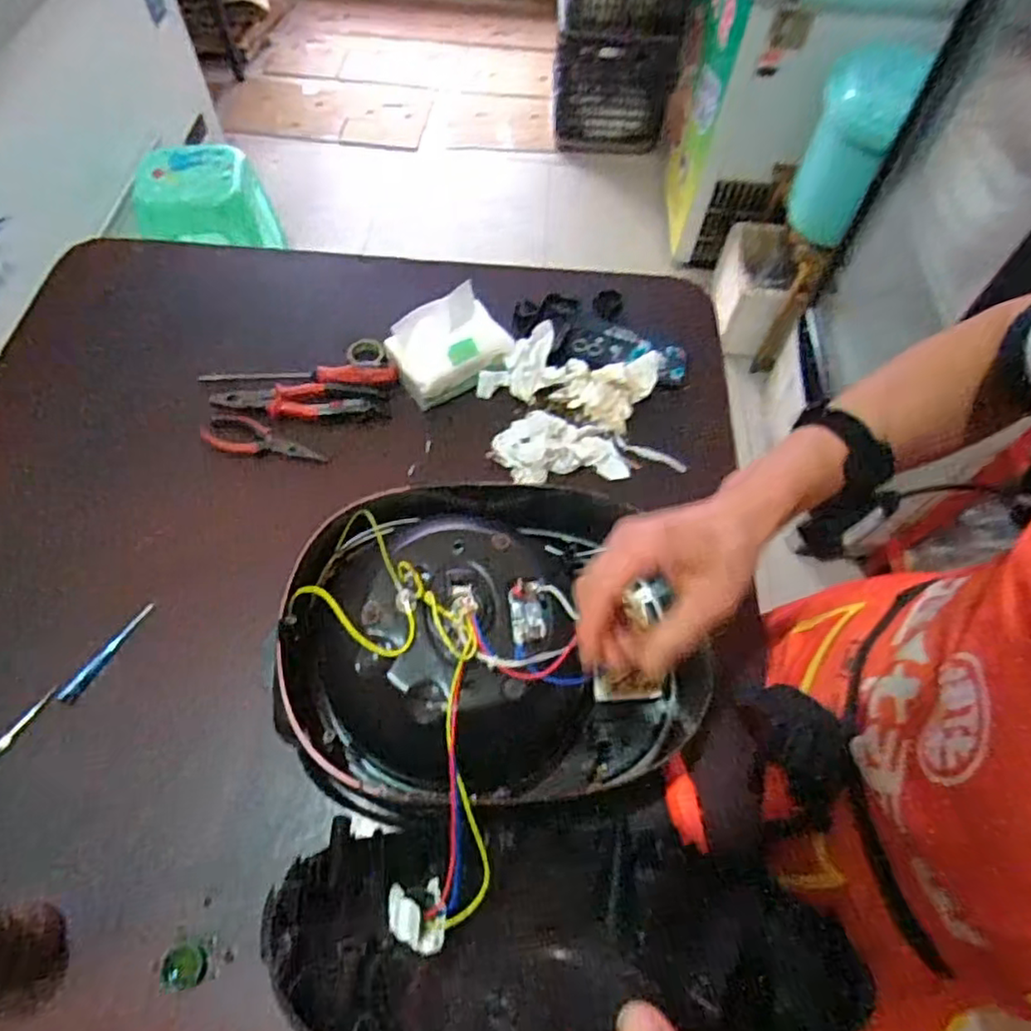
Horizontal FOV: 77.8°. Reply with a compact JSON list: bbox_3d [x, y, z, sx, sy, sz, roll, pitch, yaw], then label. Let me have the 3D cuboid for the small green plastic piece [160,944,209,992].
[{"bbox_3d":[-0.268,0.365,0.516,0.027,0.023,0.030,-14,62,-11],"label":"small green plastic piece"}]

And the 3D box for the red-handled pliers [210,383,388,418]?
[{"bbox_3d":[-0.268,-0.144,0.790,0.204,0.019,0.046,-7,61,-7],"label":"red-handled pliers"}]

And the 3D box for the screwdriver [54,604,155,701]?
[{"bbox_3d":[-0.410,0.136,0.643,0.018,0.020,0.115,28,63,13],"label":"screwdriver"}]

